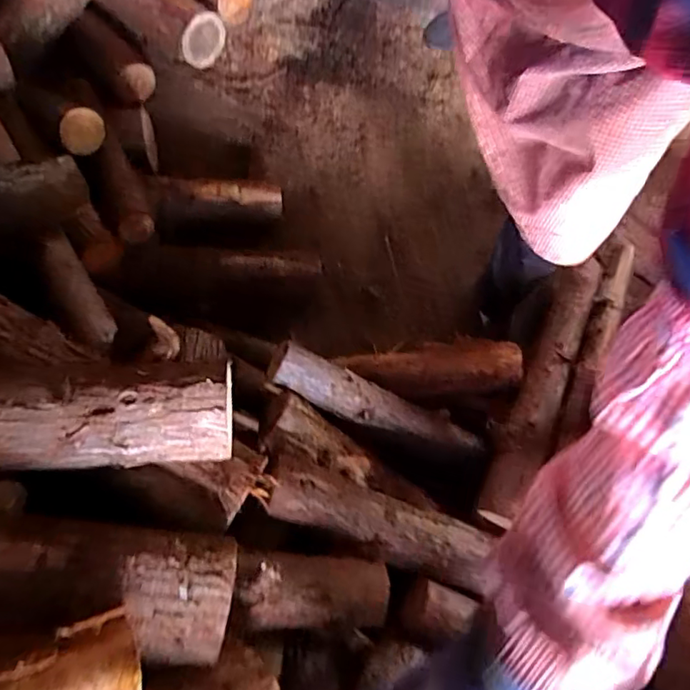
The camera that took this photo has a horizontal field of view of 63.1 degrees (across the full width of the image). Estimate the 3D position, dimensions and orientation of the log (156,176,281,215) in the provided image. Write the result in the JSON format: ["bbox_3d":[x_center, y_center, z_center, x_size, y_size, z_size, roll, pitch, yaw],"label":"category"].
[{"bbox_3d":[-0.270,-0.316,1.206,0.262,0.062,0.071,-1,62,-25],"label":"log"}]

